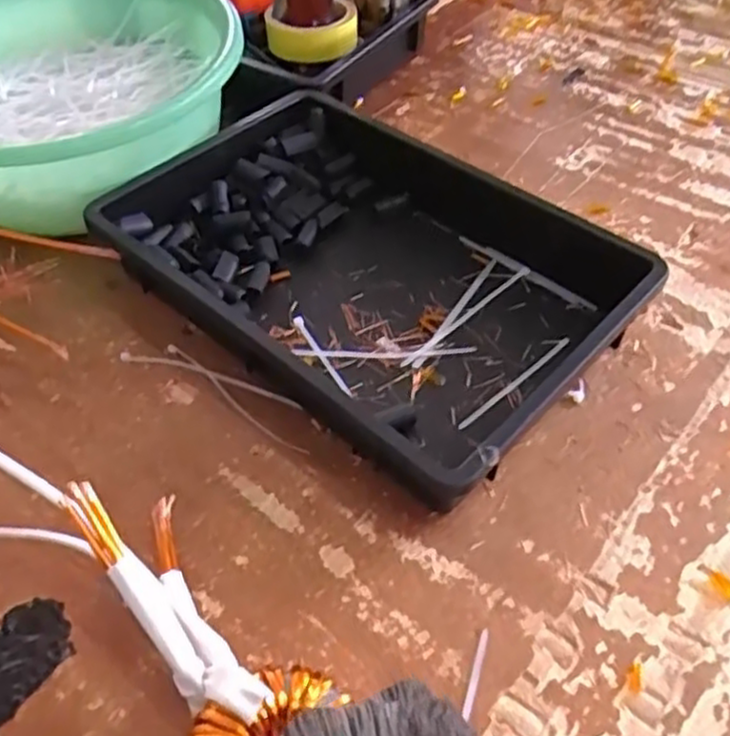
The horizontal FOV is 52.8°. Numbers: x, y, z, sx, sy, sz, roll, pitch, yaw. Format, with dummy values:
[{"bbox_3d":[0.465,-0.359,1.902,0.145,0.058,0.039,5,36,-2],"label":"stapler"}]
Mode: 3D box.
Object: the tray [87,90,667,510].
[{"bbox_3d":[0.008,-0.083,0.565,0.371,0.064,0.283,32,57,26],"label":"tray"}]

